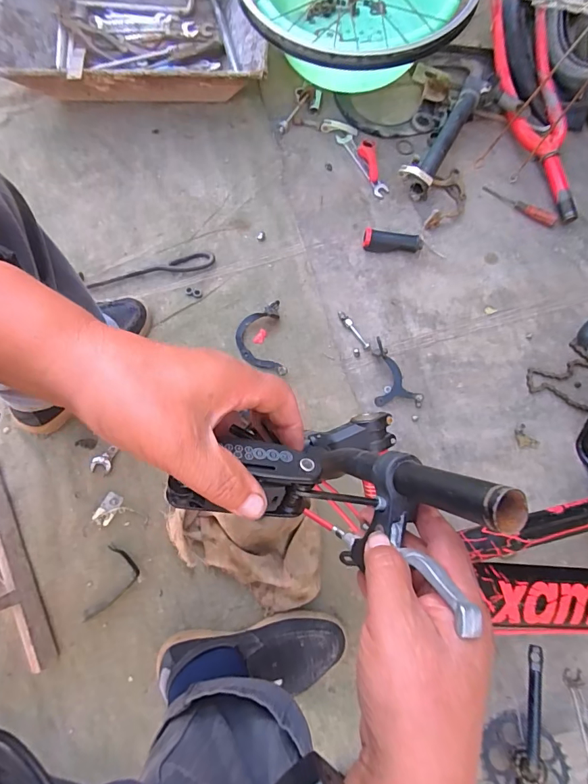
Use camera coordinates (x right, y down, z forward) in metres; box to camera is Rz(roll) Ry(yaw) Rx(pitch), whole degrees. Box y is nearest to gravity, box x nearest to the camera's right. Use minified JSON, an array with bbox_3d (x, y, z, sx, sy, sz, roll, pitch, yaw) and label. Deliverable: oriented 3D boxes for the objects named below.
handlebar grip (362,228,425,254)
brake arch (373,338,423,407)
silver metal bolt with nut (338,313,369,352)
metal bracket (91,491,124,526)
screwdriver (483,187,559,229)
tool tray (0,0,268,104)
[{"bbox_3d":[0.179,-0.271,0.768,0.107,0.027,0.033,4,79,0],"label":"handlebar grip"},{"bbox_3d":[0.175,-0.033,0.718,0.076,0.025,0.115,-2,79,-1],"label":"brake arch"},{"bbox_3d":[0.104,-0.107,0.742,0.014,0.009,0.084,-37,82,-8],"label":"silver metal bolt with nut"},{"bbox_3d":[-0.292,0.183,0.669,0.027,0.008,0.051,33,80,5],"label":"metal bracket"},{"bbox_3d":[0.418,-0.345,0.786,0.143,0.015,0.023,33,80,5],"label":"screwdriver"},{"bbox_3d":[-0.303,-0.688,0.802,0.490,0.101,0.303,0,79,-1],"label":"tool tray"}]

